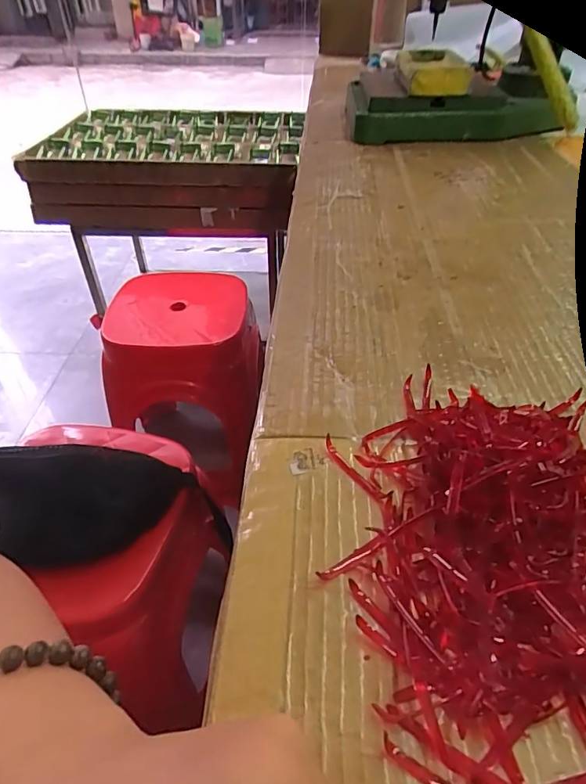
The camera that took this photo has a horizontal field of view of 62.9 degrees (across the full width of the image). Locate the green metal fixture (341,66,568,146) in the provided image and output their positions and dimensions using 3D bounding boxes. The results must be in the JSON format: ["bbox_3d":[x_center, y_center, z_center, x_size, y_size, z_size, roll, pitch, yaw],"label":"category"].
[{"bbox_3d":[0.199,-0.343,0.584,0.254,0.070,0.046,-4,43,-3],"label":"green metal fixture"}]

